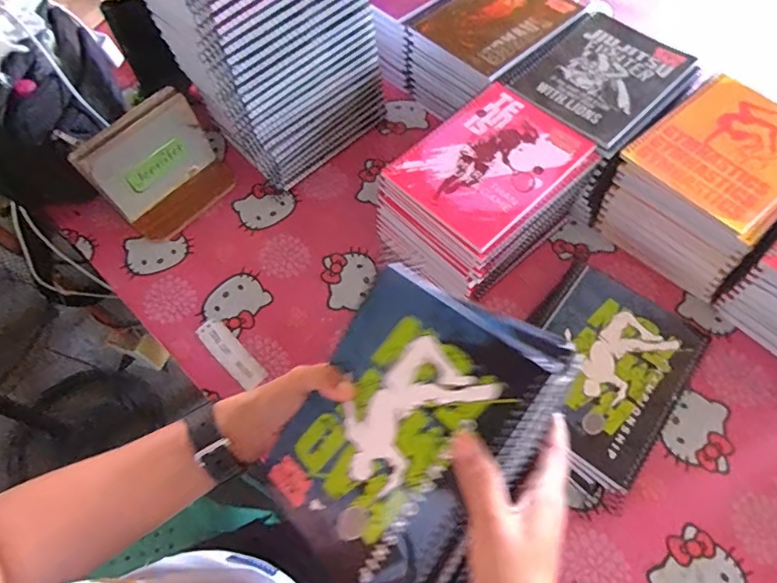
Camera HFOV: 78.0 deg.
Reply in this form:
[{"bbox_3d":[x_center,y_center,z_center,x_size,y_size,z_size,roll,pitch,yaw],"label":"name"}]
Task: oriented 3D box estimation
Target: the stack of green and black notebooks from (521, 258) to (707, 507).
[{"bbox_3d":[0.223,0.088,0.522,0.165,0.038,0.209,35,69,18],"label":"stack of green and black notebooks"}]

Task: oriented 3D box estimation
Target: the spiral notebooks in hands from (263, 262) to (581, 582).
[{"bbox_3d":[0.009,0.099,0.331,0.156,0.018,0.212,35,95,36],"label":"spiral notebooks in hands"}]

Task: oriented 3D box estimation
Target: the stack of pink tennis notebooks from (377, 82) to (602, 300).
[{"bbox_3d":[0.110,-0.112,0.584,0.219,0.117,0.157,-39,68,-17],"label":"stack of pink tennis notebooks"}]

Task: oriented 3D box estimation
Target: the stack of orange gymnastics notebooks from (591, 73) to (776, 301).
[{"bbox_3d":[0.381,-0.129,0.584,0.169,0.121,0.212,41,71,20],"label":"stack of orange gymnastics notebooks"}]

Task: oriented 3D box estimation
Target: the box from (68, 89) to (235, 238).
[{"bbox_3d":[-0.290,-0.158,0.621,0.079,0.130,0.150,37,69,19],"label":"box"}]

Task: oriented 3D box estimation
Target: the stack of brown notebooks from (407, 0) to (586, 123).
[{"bbox_3d":[0.147,-0.344,0.697,0.195,0.118,0.156,-40,68,-18],"label":"stack of brown notebooks"}]

